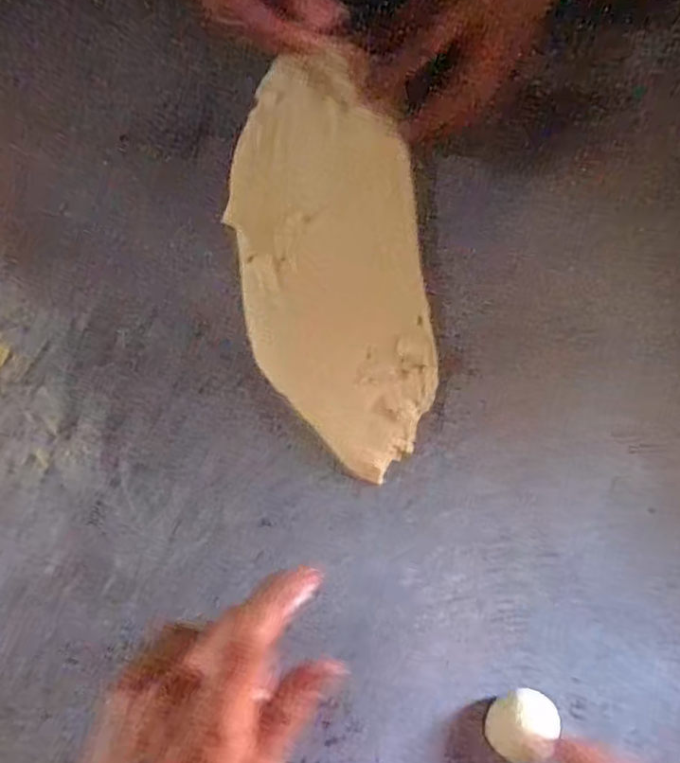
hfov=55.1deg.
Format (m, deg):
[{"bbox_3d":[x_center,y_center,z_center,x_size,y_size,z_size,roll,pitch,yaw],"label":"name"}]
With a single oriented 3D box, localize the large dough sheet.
[{"bbox_3d":[-0.005,-0.083,0.399,0.111,0.016,0.272,-4,70,-3],"label":"large dough sheet"}]

